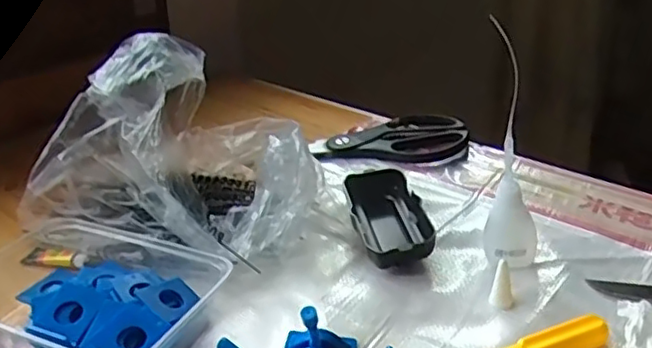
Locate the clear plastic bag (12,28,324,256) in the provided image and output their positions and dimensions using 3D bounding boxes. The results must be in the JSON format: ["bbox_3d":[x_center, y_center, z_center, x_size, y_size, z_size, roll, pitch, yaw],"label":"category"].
[{"bbox_3d":[-0.114,-0.016,0.493,0.214,0.143,0.174,18,37,35],"label":"clear plastic bag"}]

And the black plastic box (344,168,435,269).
[{"bbox_3d":[0.048,0.036,0.487,0.051,0.028,0.107,-8,29,-5],"label":"black plastic box"}]

